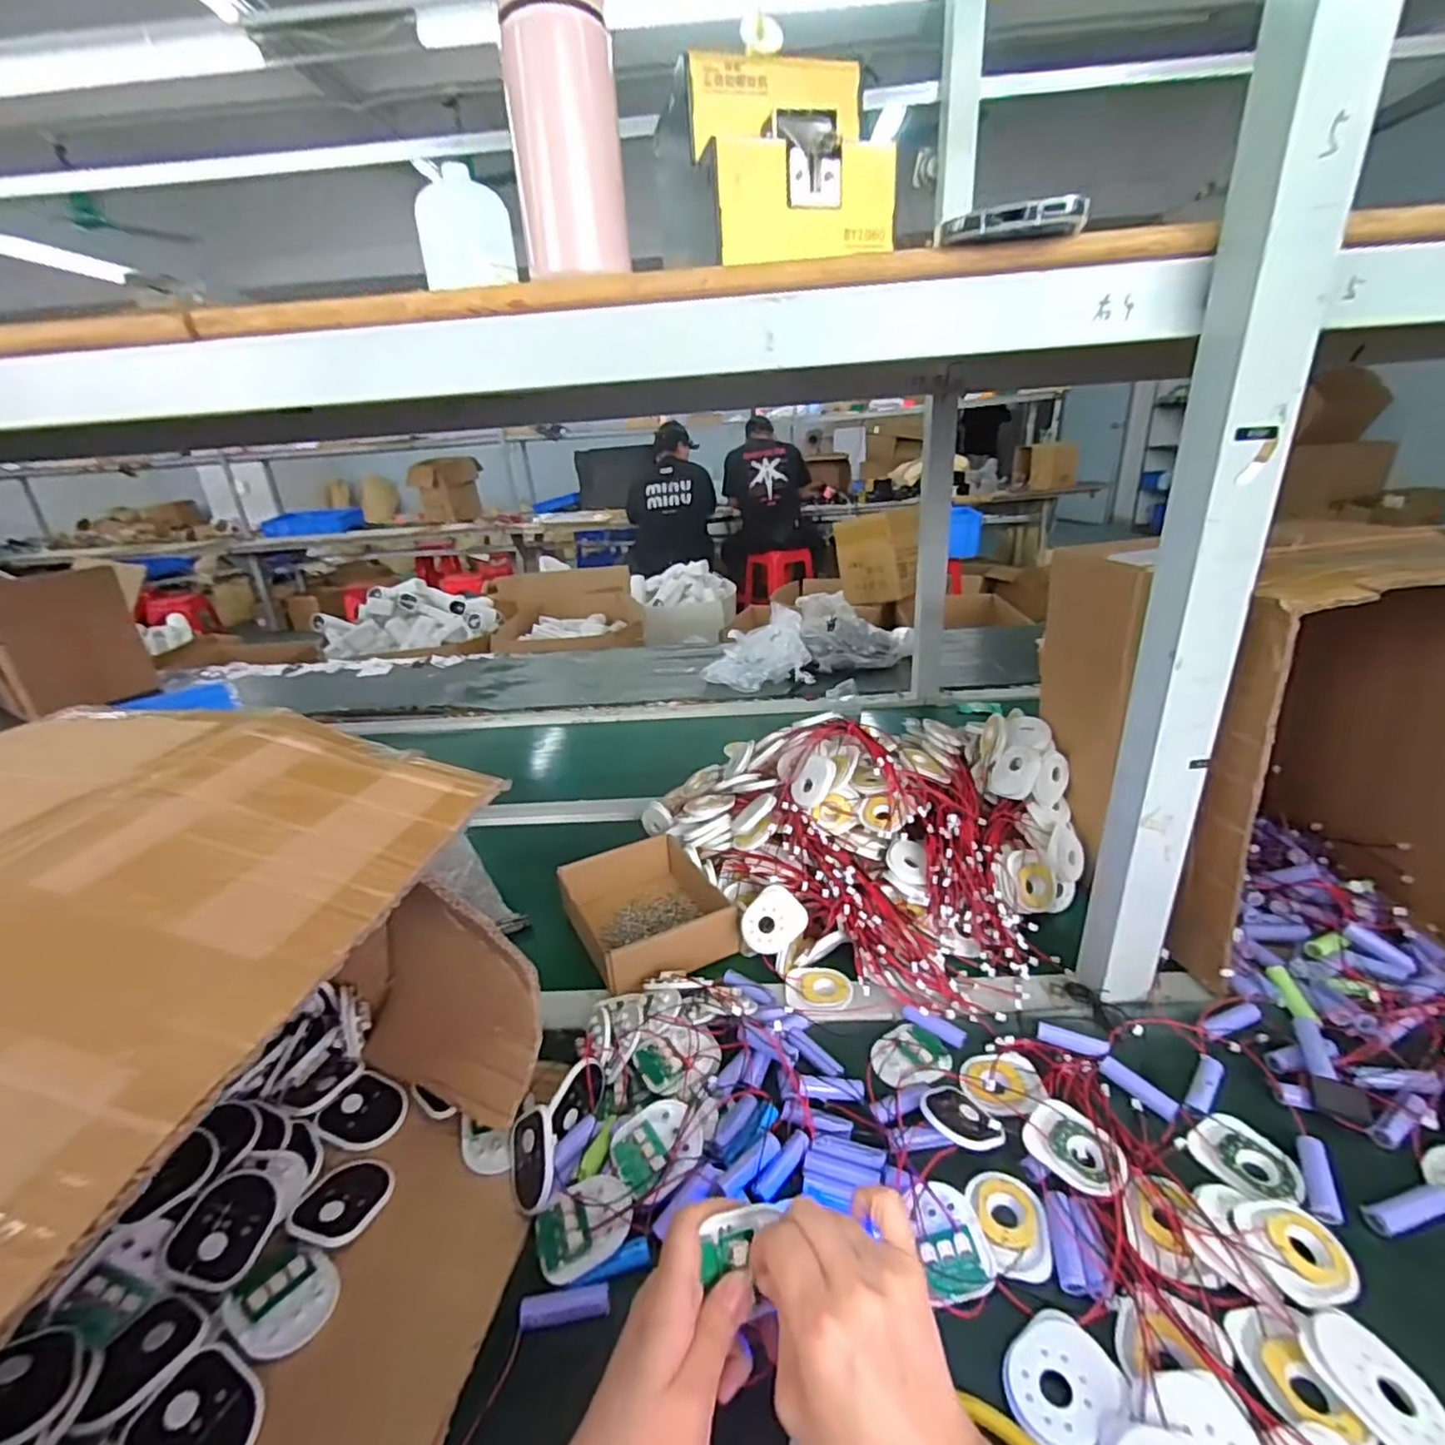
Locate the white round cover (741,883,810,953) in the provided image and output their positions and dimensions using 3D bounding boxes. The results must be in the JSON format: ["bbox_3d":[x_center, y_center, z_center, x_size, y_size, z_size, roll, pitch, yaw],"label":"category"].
[{"bbox_3d":[0.047,0.179,0.604,0.049,0.007,0.060,40,78,18],"label":"white round cover"}]

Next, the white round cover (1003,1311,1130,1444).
[{"bbox_3d":[0.173,0.334,0.339,0.058,0.004,0.048,-20,28,-32],"label":"white round cover"}]

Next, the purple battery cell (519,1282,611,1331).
[{"bbox_3d":[-0.090,0.338,0.383,0.050,0.014,0.014,-7,24,-6],"label":"purple battery cell"}]

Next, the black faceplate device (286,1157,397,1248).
[{"bbox_3d":[-0.244,0.308,0.432,0.045,0.014,0.056,6,26,21],"label":"black faceplate device"}]

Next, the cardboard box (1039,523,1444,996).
[{"bbox_3d":[0.491,0.017,0.597,0.305,0.333,0.257,-1,24,6],"label":"cardboard box"}]

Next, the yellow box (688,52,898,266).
[{"bbox_3d":[0.044,-0.379,0.449,0.131,0.125,0.072,-10,24,-13],"label":"yellow box"}]

